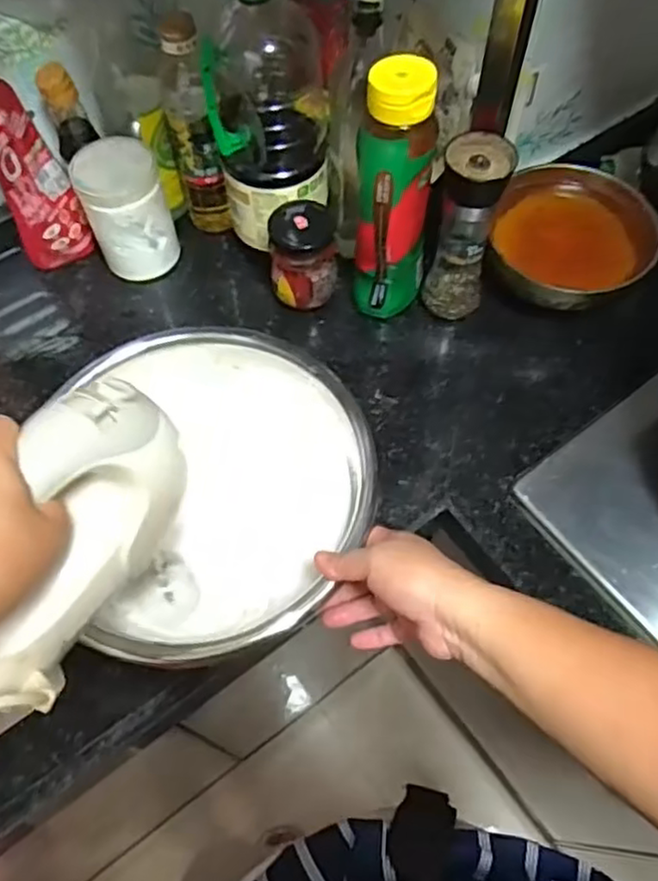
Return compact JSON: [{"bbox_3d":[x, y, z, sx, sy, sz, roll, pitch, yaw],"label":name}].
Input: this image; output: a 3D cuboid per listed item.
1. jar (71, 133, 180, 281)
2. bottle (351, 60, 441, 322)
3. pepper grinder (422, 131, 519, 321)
[{"bbox_3d":[-0.210,-0.242,0.715,0.077,0.118,0.094,-17,62,-8],"label":"jar"},{"bbox_3d":[0.059,-0.208,0.623,0.064,0.246,0.064,8,61,5],"label":"bottle"},{"bbox_3d":[0.129,-0.195,0.650,0.056,0.181,0.059,12,62,7],"label":"pepper grinder"}]

